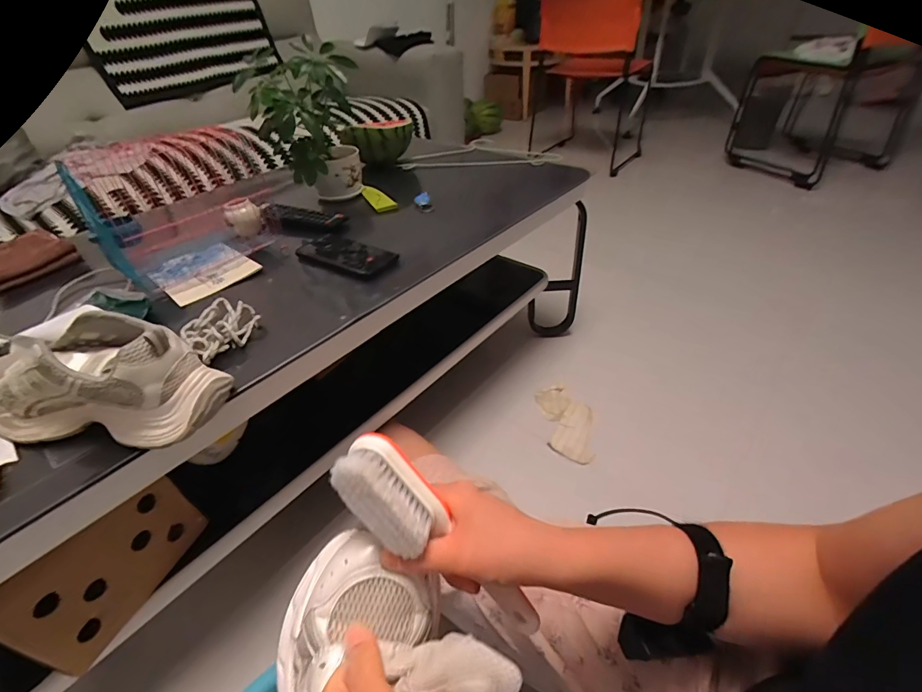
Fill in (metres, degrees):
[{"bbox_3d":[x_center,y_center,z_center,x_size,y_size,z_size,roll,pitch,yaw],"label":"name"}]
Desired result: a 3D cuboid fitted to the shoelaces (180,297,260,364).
[{"bbox_3d":[-0.295,-0.022,0.545,0.052,0.043,0.092,18,44,25],"label":"shoelaces"}]

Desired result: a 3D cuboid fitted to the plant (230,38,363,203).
[{"bbox_3d":[-0.270,-0.374,0.805,0.177,0.260,0.172,-25,44,-24],"label":"plant"}]

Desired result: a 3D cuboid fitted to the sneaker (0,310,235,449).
[{"bbox_3d":[-0.359,0.027,0.428,0.236,0.094,0.095,1,40,6],"label":"sneaker"}]

